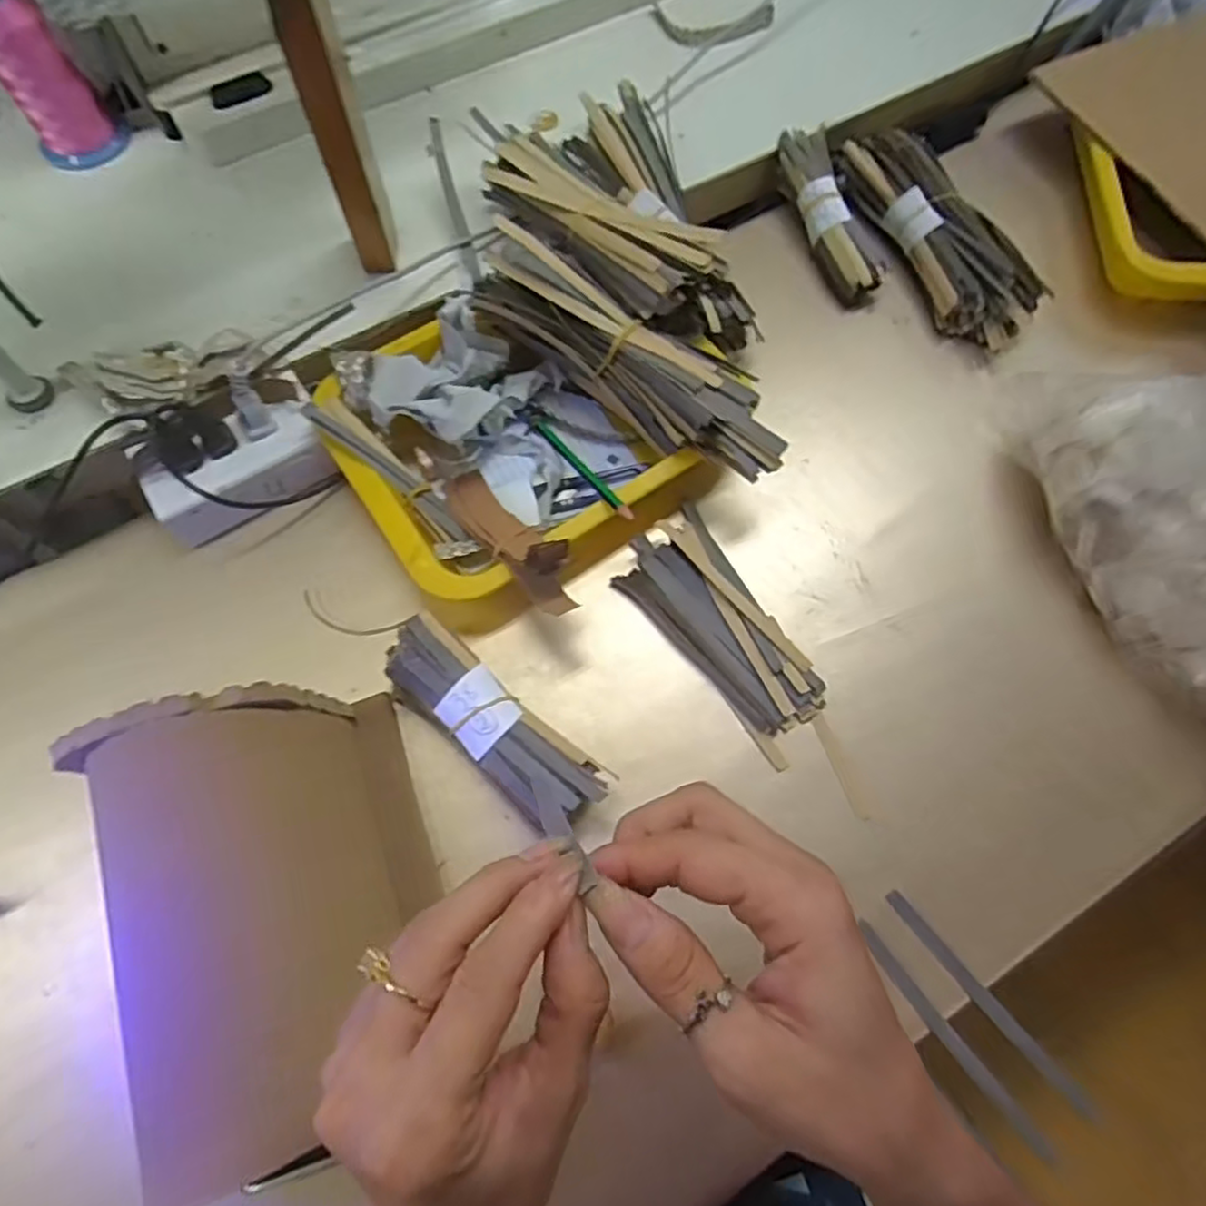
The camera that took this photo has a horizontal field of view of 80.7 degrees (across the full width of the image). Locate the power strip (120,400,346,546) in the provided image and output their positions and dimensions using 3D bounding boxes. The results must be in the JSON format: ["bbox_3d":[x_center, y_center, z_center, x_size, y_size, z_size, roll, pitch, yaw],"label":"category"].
[{"bbox_3d":[-0.246,-0.087,0.486,0.117,0.045,0.052,-29,71,-10],"label":"power strip"}]

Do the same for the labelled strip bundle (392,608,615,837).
[{"bbox_3d":[-0.067,0.073,0.421,0.153,0.038,0.049,38,74,14],"label":"labelled strip bundle"}]

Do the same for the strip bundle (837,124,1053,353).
[{"bbox_3d":[0.262,-0.285,0.549,0.066,0.044,0.201,-24,70,-9],"label":"strip bundle"}]

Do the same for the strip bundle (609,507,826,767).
[{"bbox_3d":[0.078,0.016,0.452,0.068,0.013,0.163,-32,76,-12],"label":"strip bundle"}]

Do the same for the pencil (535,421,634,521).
[{"bbox_3d":[-0.016,-0.091,0.468,0.008,0.009,0.123,-31,54,-12],"label":"pencil"}]

